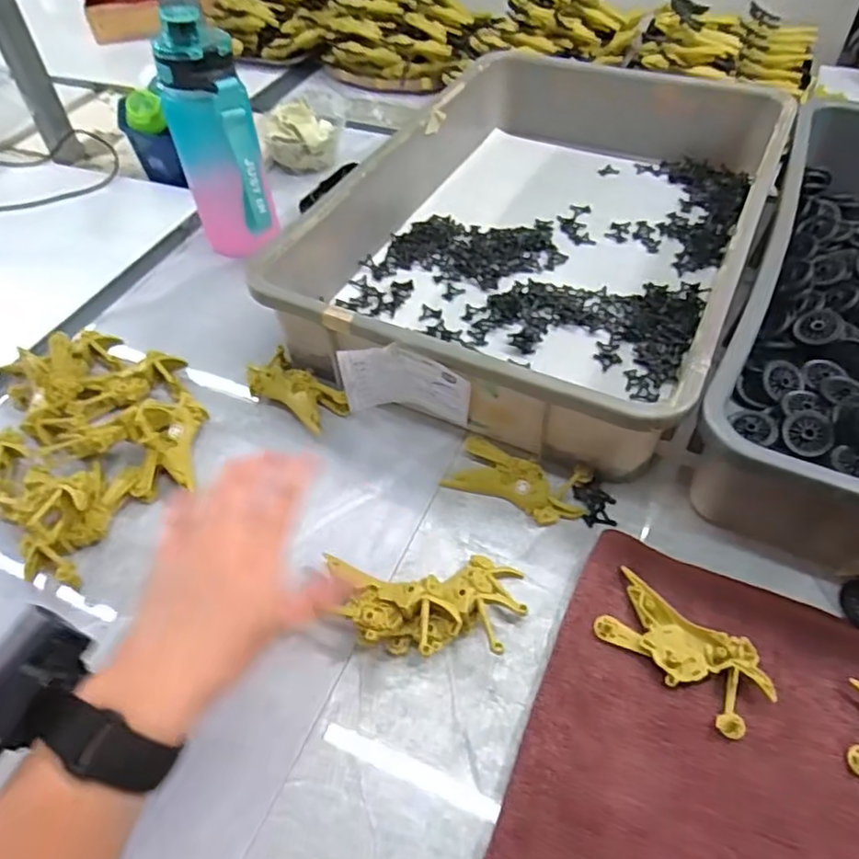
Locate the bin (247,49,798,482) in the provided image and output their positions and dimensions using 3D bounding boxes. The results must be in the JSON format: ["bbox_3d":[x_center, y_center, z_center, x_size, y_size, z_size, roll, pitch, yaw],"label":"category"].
[{"bbox_3d":[0.121,-0.208,0.635,0.353,0.098,0.540,19,54,19],"label":"bin"}]

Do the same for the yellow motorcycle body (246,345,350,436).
[{"bbox_3d":[-0.114,-0.033,0.551,0.091,0.025,0.049,30,58,26],"label":"yellow motorcycle body"}]

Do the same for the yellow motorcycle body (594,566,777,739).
[{"bbox_3d":[0.156,0.136,0.396,0.099,0.014,0.051,35,60,28],"label":"yellow motorcycle body"}]

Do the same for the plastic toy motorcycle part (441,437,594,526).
[{"bbox_3d":[0.067,0.038,0.488,0.102,0.016,0.050,19,54,18],"label":"plastic toy motorcycle part"}]

